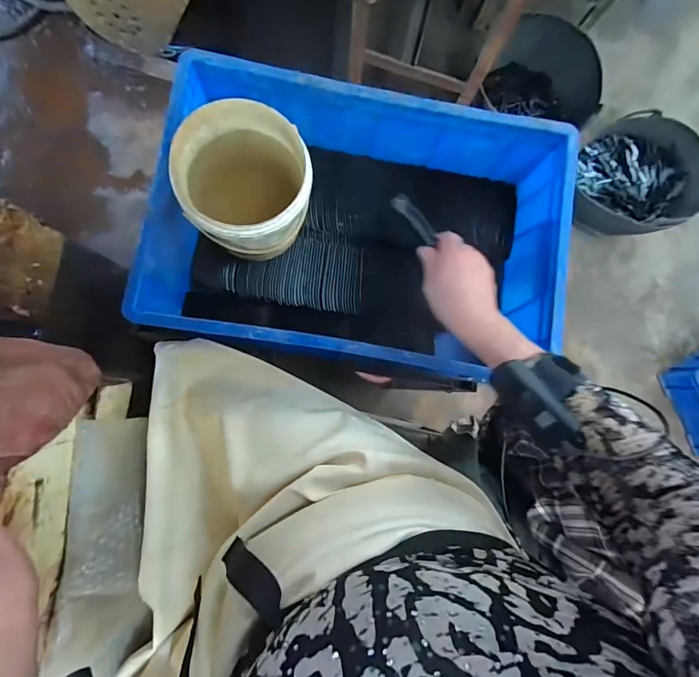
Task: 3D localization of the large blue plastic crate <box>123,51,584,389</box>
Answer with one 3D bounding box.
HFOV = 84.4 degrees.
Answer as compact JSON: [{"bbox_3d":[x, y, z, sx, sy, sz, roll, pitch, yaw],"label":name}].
[{"bbox_3d":[0.013,-0.147,0.531,0.504,0.156,0.335,9,84,-6],"label":"large blue plastic crate"}]

